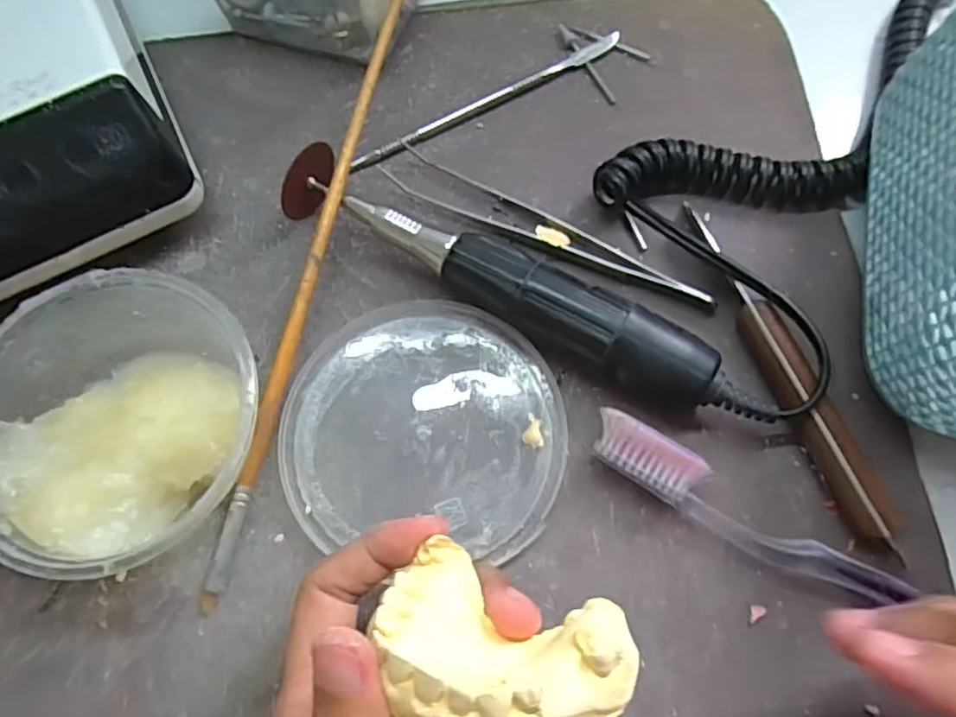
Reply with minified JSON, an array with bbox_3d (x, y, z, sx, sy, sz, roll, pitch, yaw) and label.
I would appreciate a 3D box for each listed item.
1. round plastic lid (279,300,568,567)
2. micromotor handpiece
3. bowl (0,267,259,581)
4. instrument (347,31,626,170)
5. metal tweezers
[{"bbox_3d":[-0.020,0.023,0.251,0.102,0.006,0.092,5,72,4],"label":"round plastic lid"},{"bbox_3d":[0.005,-0.031,0.256,0.177,0.028,0.027,29,75,12],"label":"micromotor handpiece"},{"bbox_3d":[-0.134,0.017,0.239,0.104,0.042,0.096,-1,72,2],"label":"bowl"},{"bbox_3d":[0.005,-0.115,0.295,0.135,0.008,0.010,-29,73,-7],"label":"instrument"},{"bbox_3d":[0.026,-0.052,0.273,0.142,0.008,0.020,28,75,11],"label":"metal tweezers"}]

